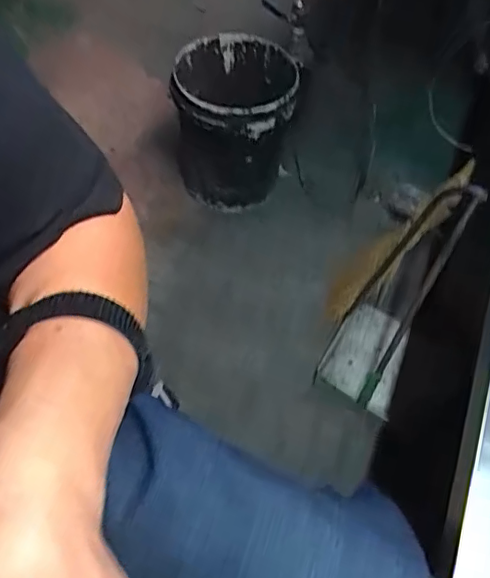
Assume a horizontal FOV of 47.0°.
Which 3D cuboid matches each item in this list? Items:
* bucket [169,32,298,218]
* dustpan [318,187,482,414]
[{"bbox_3d":[-0.029,-0.416,1.475,0.282,0.351,0.280,1,55,-1],"label":"bucket"},{"bbox_3d":[0.292,0.018,1.129,0.175,0.559,0.278,22,58,13],"label":"dustpan"}]

